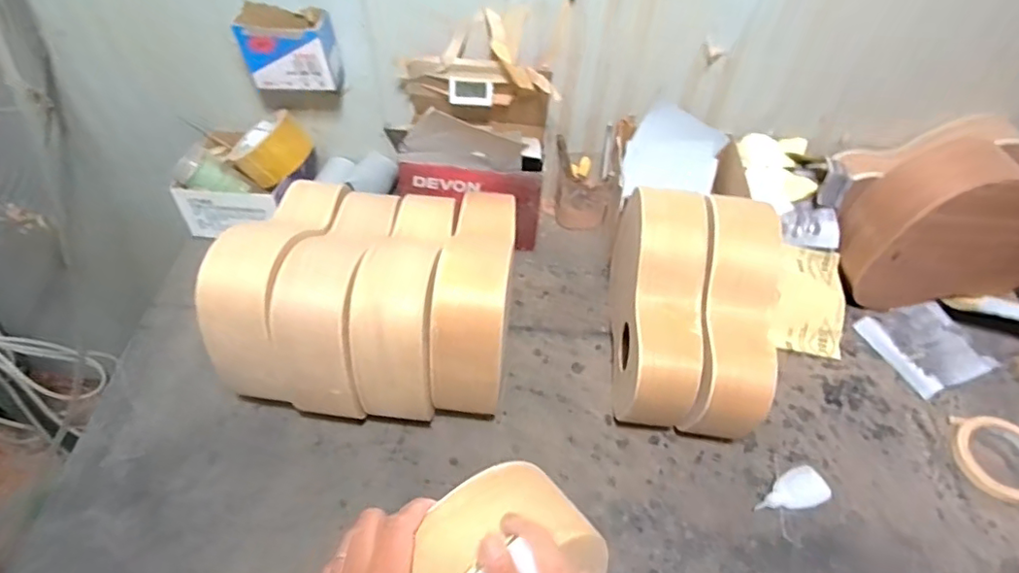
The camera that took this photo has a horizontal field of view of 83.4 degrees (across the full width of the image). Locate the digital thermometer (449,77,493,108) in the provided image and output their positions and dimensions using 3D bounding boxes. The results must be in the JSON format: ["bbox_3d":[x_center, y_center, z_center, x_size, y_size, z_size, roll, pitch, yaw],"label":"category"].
[{"bbox_3d":[-0.052,-0.266,0.778,0.058,0.036,0.015,3,31,0],"label":"digital thermometer"}]

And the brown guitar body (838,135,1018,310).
[{"bbox_3d":[0.592,-0.075,0.758,0.287,0.230,0.094,-4,53,-5],"label":"brown guitar body"}]

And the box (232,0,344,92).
[{"bbox_3d":[-0.284,-0.310,0.750,0.113,0.090,0.066,2,53,-1],"label":"box"}]

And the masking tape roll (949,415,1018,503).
[{"bbox_3d":[0.591,0.203,0.678,0.100,0.028,0.101,1,53,-1],"label":"masking tape roll"}]

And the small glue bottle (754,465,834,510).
[{"bbox_3d":[0.320,0.236,0.650,0.087,0.016,0.044,-17,55,-15],"label":"small glue bottle"}]

